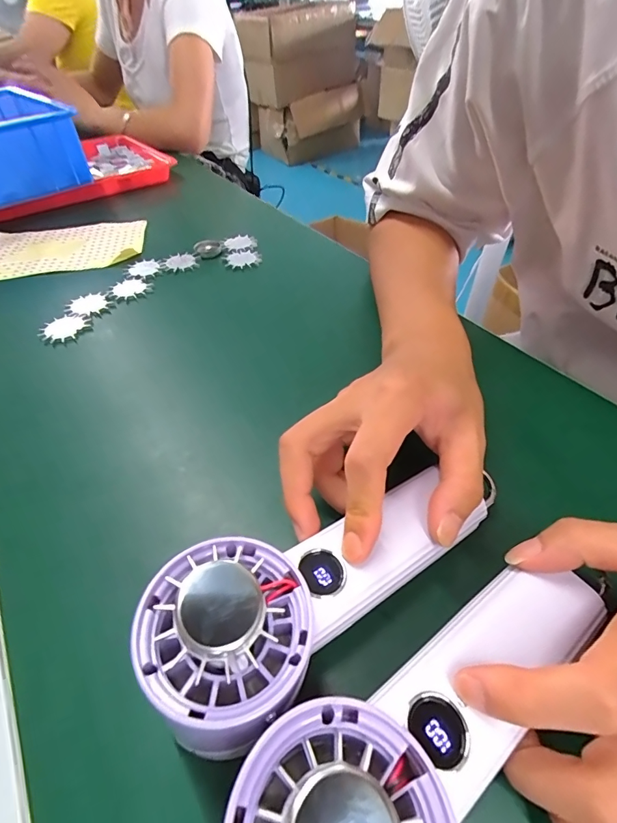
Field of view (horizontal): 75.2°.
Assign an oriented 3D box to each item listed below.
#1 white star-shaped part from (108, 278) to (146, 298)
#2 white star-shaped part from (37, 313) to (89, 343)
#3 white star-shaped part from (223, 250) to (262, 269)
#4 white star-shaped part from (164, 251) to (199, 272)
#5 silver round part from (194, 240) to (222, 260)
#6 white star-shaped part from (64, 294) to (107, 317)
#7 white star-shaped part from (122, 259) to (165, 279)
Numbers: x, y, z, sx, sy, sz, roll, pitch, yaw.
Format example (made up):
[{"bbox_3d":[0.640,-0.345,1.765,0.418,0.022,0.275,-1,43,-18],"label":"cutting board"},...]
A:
[{"bbox_3d":[-0.189,-0.129,0.419,0.033,0.006,0.035,0,47,2],"label":"white star-shaped part"},{"bbox_3d":[-0.225,-0.079,0.370,0.032,0.004,0.040,25,55,14],"label":"white star-shaped part"},{"bbox_3d":[-0.076,-0.177,0.464,0.042,0.005,0.035,-22,51,-18],"label":"white star-shaped part"},{"bbox_3d":[-0.146,-0.171,0.458,0.033,0.008,0.032,0,47,2],"label":"white star-shaped part"},{"bbox_3d":[-0.120,-0.194,0.475,0.031,0.007,0.027,-30,53,-23],"label":"silver round part"},{"bbox_3d":[-0.221,-0.105,0.397,0.035,0.010,0.036,-32,54,-25],"label":"white star-shaped part"},{"bbox_3d":[-0.181,-0.157,0.443,0.034,0.008,0.038,35,57,29],"label":"white star-shaped part"}]

